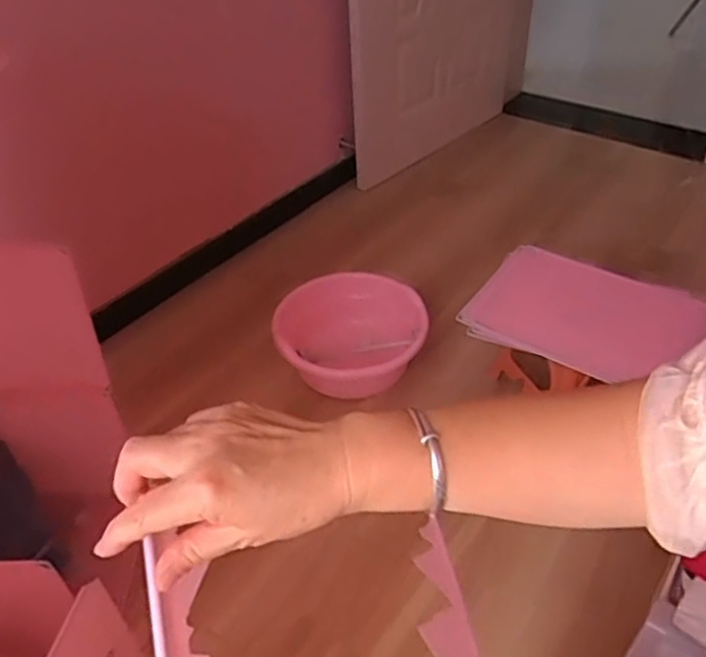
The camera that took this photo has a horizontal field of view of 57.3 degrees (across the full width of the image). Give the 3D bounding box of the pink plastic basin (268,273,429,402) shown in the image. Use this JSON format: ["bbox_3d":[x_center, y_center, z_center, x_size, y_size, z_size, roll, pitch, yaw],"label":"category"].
[{"bbox_3d":[-0.008,0.016,1.710,0.394,0.166,0.349,-1,41,3],"label":"pink plastic basin"}]

